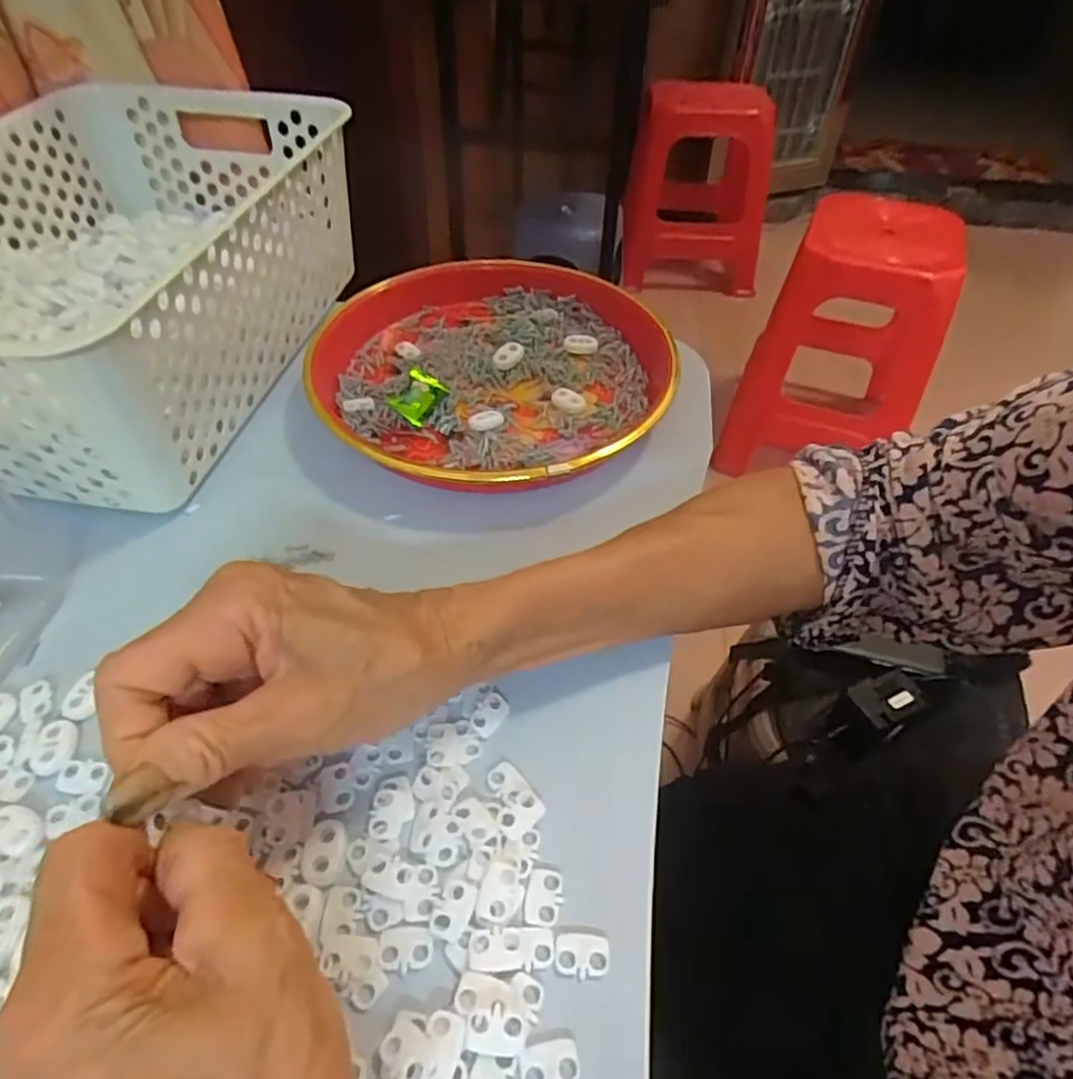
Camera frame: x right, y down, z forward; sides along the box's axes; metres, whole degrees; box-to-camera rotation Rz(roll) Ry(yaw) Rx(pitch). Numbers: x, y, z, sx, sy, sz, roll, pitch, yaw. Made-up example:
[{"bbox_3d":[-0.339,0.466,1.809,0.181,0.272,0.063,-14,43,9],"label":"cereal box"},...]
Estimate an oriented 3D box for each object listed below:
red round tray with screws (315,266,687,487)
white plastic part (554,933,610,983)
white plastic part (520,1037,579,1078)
[{"bbox_3d":[-0.032,-0.106,0.416,0.215,0.030,0.211,1,48,-1],"label":"red round tray with screws"},{"bbox_3d":[0.015,0.138,0.224,0.018,0.004,0.013,5,48,3],"label":"white plastic part"},{"bbox_3d":[0.004,0.158,0.203,0.017,0.004,0.013,-4,48,-5],"label":"white plastic part"}]

